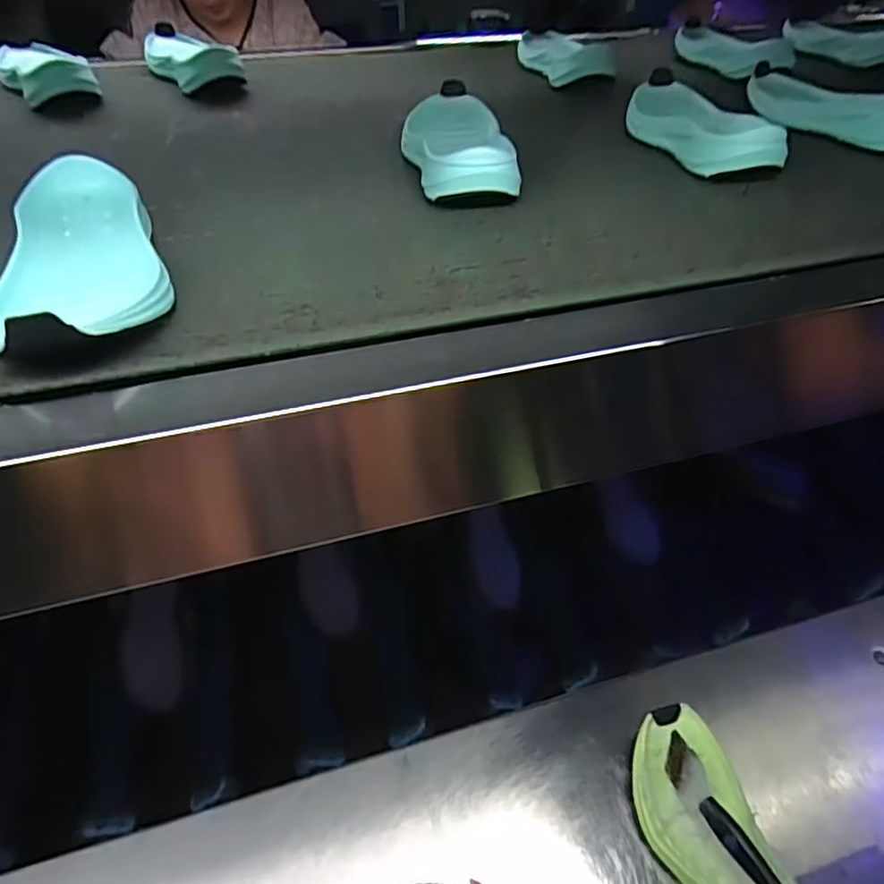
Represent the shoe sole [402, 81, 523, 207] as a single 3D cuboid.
[{"bbox_3d":[0.011,-0.251,0.526,0.090,0.039,0.209,-2,42,-3],"label":"shoe sole"}]

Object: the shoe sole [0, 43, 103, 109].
[{"bbox_3d":[-0.448,-0.416,0.707,0.078,0.039,0.192,-26,49,-27],"label":"shoe sole"}]

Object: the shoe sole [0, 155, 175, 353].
[{"bbox_3d":[-0.207,-0.105,0.359,0.087,0.042,0.196,-16,45,-19],"label":"shoe sole"}]

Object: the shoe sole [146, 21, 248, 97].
[{"bbox_3d":[-0.301,-0.455,0.751,0.074,0.043,0.200,-22,47,-24],"label":"shoe sole"}]

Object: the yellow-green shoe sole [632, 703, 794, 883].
[{"bbox_3d":[0.221,0.328,0.495,0.086,0.056,0.220,-12,50,-12],"label":"yellow-green shoe sole"}]

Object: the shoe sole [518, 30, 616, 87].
[{"bbox_3d":[0.145,-0.481,0.782,0.065,0.034,0.199,-7,49,-7],"label":"shoe sole"}]

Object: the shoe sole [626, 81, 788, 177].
[{"bbox_3d":[0.225,-0.283,0.561,0.083,0.032,0.197,-6,42,-8],"label":"shoe sole"}]

